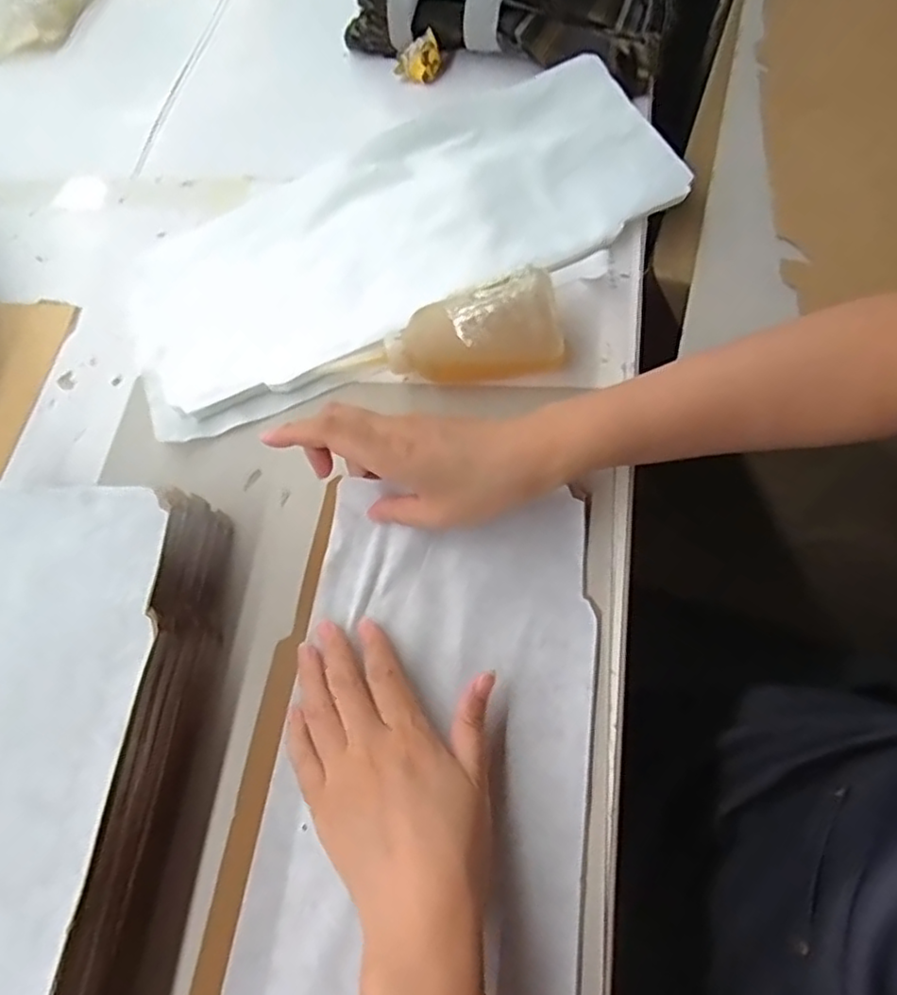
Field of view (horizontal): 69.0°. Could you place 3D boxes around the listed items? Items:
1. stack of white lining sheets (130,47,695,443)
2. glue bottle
[{"bbox_3d":[-0.040,-0.203,0.512,0.436,0.022,0.203,-23,70,0],"label":"stack of white lining sheets"},{"bbox_3d":[0.009,-0.107,0.442,0.132,0.057,0.051,-9,67,16],"label":"glue bottle"}]

